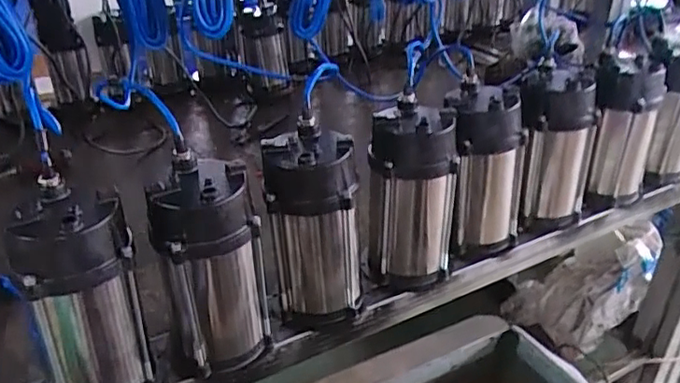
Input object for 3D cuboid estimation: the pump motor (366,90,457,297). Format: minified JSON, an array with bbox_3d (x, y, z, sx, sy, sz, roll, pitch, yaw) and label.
[{"bbox_3d":[0.105,0.009,0.852,0.121,0.251,0.107,3,30,8],"label":"pump motor"}]

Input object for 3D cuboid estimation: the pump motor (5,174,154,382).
[{"bbox_3d":[-0.292,0.128,0.659,0.123,0.256,0.102,-15,33,-23],"label":"pump motor"}]

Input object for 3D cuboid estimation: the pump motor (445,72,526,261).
[{"bbox_3d":[0.225,-0.027,0.917,0.122,0.256,0.119,3,30,8],"label":"pump motor"}]

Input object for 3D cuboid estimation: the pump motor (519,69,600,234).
[{"bbox_3d":[0.353,-0.063,0.959,0.121,0.253,0.098,11,32,20],"label":"pump motor"}]

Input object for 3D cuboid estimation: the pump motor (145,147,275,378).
[{"bbox_3d":[-0.155,0.100,0.709,0.121,0.260,0.105,-12,31,-17],"label":"pump motor"}]

